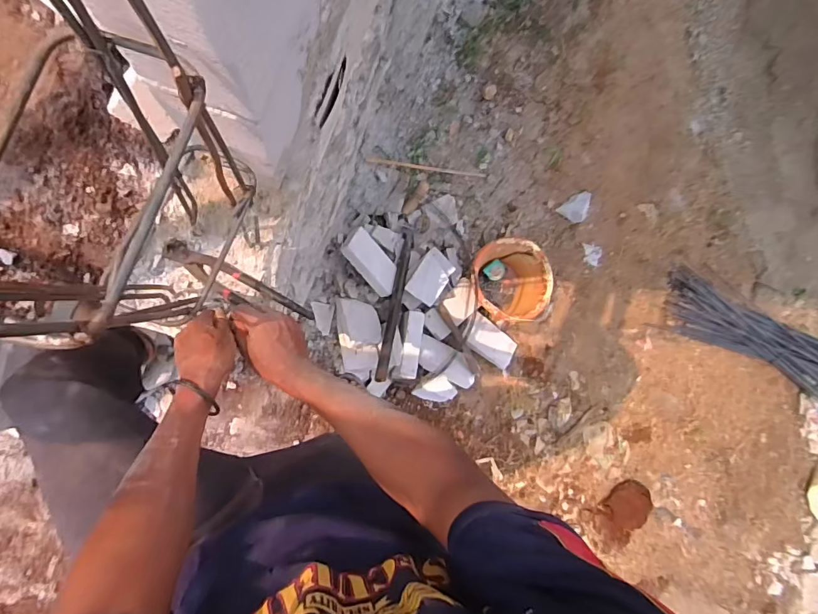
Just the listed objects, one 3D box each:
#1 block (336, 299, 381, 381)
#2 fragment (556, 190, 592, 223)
[{"bbox_3d":[-0.143,0.097,1.322,0.120,0.065,0.237,-4,90,-11],"label":"block"},{"bbox_3d":[0.599,-0.357,1.591,0.096,0.042,0.125,40,83,-7],"label":"fragment"}]

